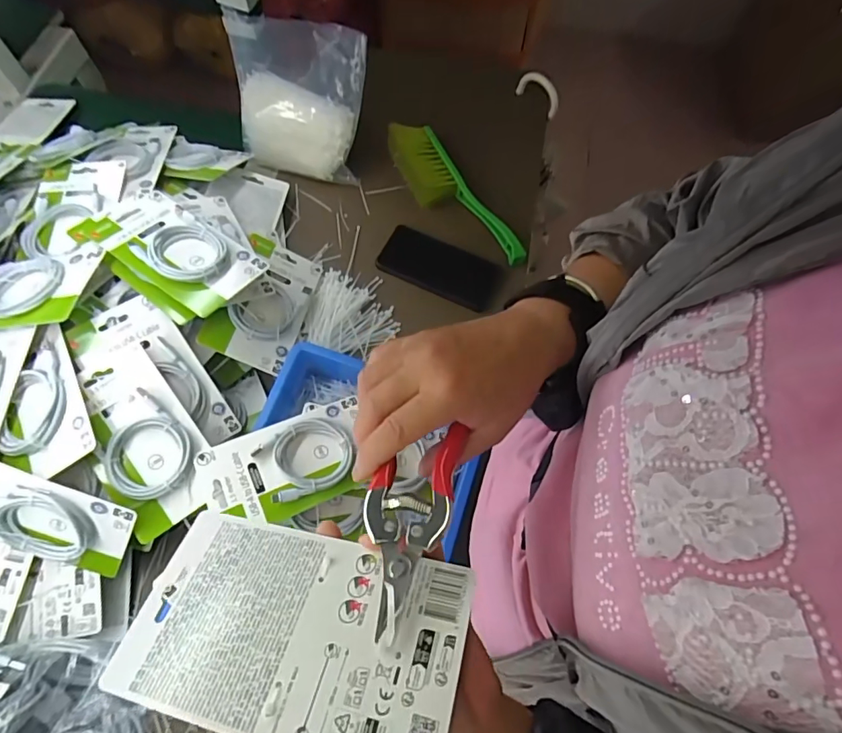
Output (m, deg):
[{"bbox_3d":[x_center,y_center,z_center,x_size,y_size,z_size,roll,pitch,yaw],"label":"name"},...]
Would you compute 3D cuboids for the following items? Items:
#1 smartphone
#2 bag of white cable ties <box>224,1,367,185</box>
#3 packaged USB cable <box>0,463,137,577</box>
[{"bbox_3d":[0.026,-0.140,0.678,0.164,0.008,0.079,25,75,1],"label":"smartphone"},{"bbox_3d":[-0.171,-0.362,0.661,0.175,0.194,0.037,9,38,-2],"label":"bag of white cable ties"},{"bbox_3d":[-0.366,0.138,0.439,0.180,0.097,0.020,28,22,-11],"label":"packaged USB cable"}]

